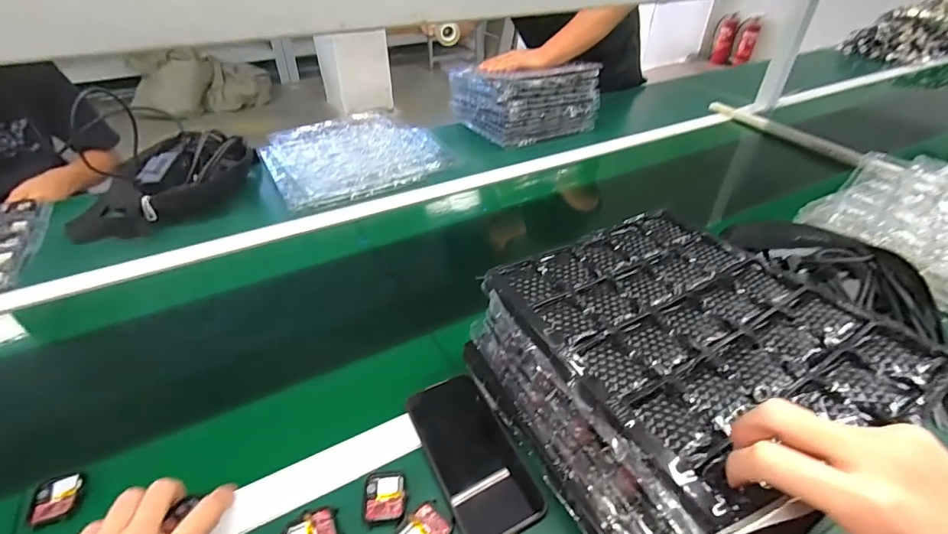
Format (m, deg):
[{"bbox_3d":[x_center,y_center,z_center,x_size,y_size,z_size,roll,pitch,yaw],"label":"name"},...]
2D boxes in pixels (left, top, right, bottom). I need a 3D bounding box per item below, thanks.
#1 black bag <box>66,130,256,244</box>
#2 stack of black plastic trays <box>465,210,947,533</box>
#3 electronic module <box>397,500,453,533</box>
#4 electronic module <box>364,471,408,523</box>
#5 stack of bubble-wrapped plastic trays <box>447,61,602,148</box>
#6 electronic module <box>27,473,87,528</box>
[{"bbox_3d":[-0.551,-0.150,0.794,0.172,0.103,0.297,20,42,23],"label":"black bag"},{"bbox_3d":[0.180,0.086,0.415,0.278,0.116,0.275,-20,44,-22],"label":"stack of black plastic trays"},{"bbox_3d":[-0.042,0.223,0.377,0.034,0.004,0.044,33,50,32],"label":"electronic module"},{"bbox_3d":[-0.080,0.204,0.399,0.036,0.004,0.042,-6,41,-7],"label":"electronic module"},{"bbox_3d":[0.123,-0.444,1.137,0.282,0.142,0.279,-19,42,-23],"label":"stack of bubble-wrapped plastic trays"},{"bbox_3d":[-0.378,0.209,0.405,0.039,0.004,0.045,-14,42,-16],"label":"electronic module"}]

